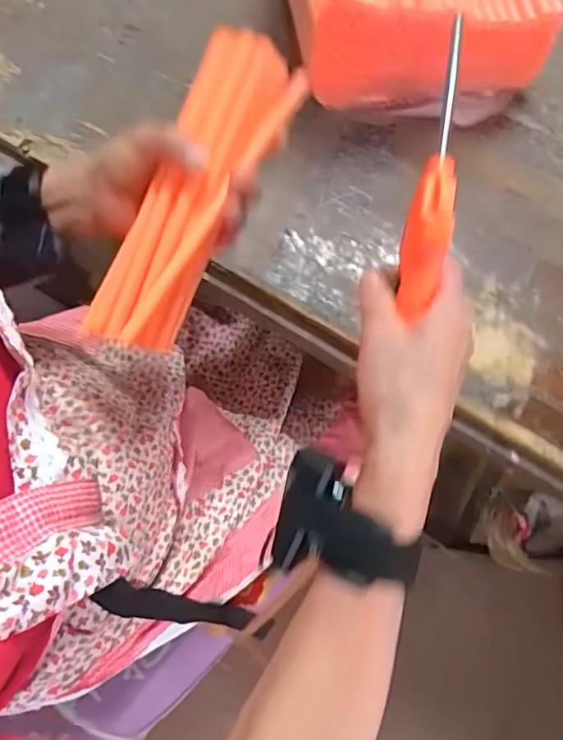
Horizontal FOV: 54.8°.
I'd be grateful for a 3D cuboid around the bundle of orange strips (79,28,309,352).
[{"bbox_3d":[-0.059,-0.112,0.370,0.060,0.063,0.211,28,95,7],"label":"bundle of orange strips"}]

